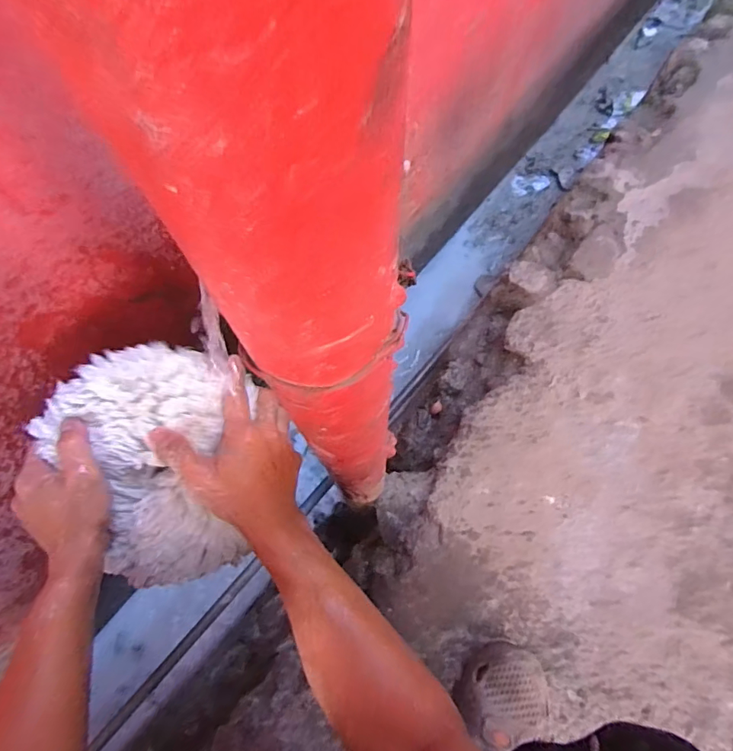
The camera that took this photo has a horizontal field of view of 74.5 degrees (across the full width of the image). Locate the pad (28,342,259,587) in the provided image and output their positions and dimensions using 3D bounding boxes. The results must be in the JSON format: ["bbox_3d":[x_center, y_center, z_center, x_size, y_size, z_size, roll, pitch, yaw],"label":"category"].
[{"bbox_3d":[-0.206,0.082,0.450,0.183,0.109,0.200,8,69,1],"label":"pad"}]

